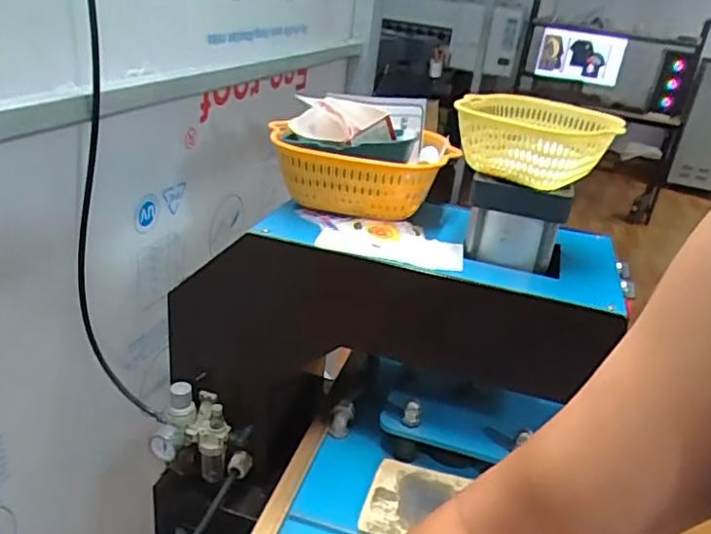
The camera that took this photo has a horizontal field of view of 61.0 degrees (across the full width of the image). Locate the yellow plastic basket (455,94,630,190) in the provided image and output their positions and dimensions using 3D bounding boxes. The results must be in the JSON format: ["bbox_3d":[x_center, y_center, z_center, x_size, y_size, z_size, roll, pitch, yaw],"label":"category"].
[{"bbox_3d":[0.208,-0.149,0.701,0.167,0.069,0.173,19,28,24],"label":"yellow plastic basket"}]

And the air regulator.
[{"bbox_3d":[-0.211,0.236,0.825,0.125,0.148,0.067,-6,28,-26],"label":"air regulator"}]

